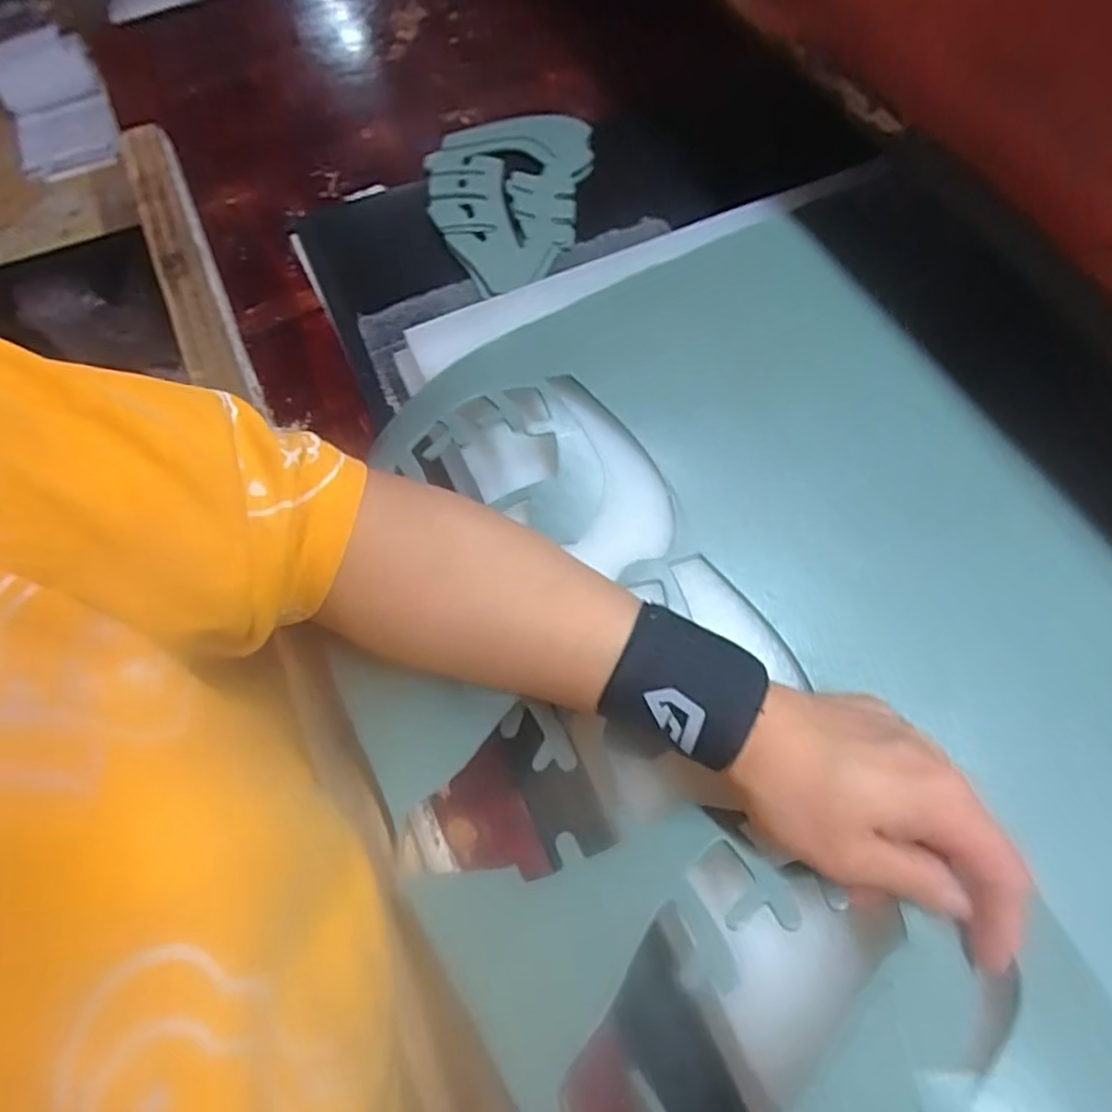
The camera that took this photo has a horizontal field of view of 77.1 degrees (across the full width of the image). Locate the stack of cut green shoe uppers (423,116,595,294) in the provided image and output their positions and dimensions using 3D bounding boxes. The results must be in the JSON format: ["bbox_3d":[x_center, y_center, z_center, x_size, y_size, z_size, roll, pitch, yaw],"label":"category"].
[{"bbox_3d":[-0.042,-0.267,0.516,0.118,0.013,0.175,9,64,6],"label":"stack of cut green shoe uppers"}]

